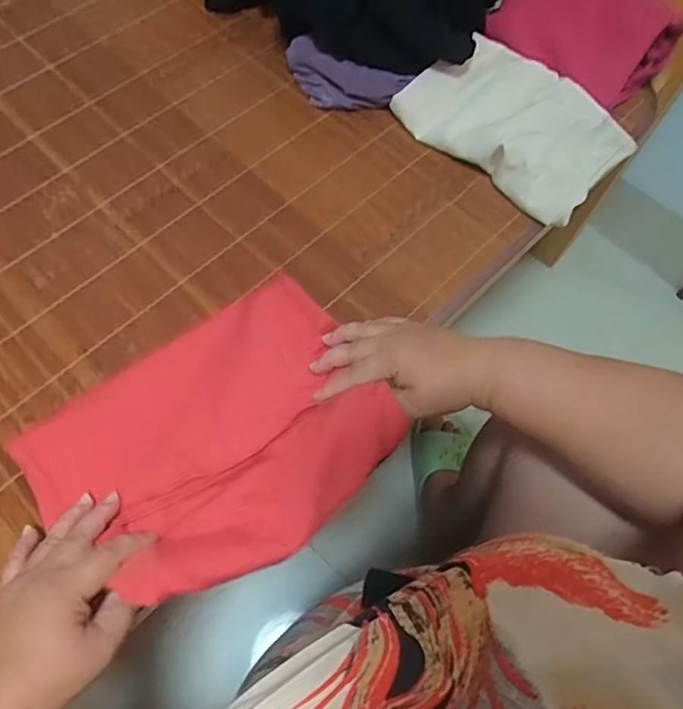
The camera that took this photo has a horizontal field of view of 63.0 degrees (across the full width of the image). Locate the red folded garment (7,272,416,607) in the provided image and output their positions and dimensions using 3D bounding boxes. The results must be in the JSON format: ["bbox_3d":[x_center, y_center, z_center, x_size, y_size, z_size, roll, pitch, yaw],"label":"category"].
[{"bbox_3d":[-0.094,0.060,0.427,0.258,0.064,0.202,-36,71,-16],"label":"red folded garment"}]

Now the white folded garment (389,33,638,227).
[{"bbox_3d":[0.181,-0.254,0.603,0.235,0.051,0.142,40,71,16],"label":"white folded garment"}]

